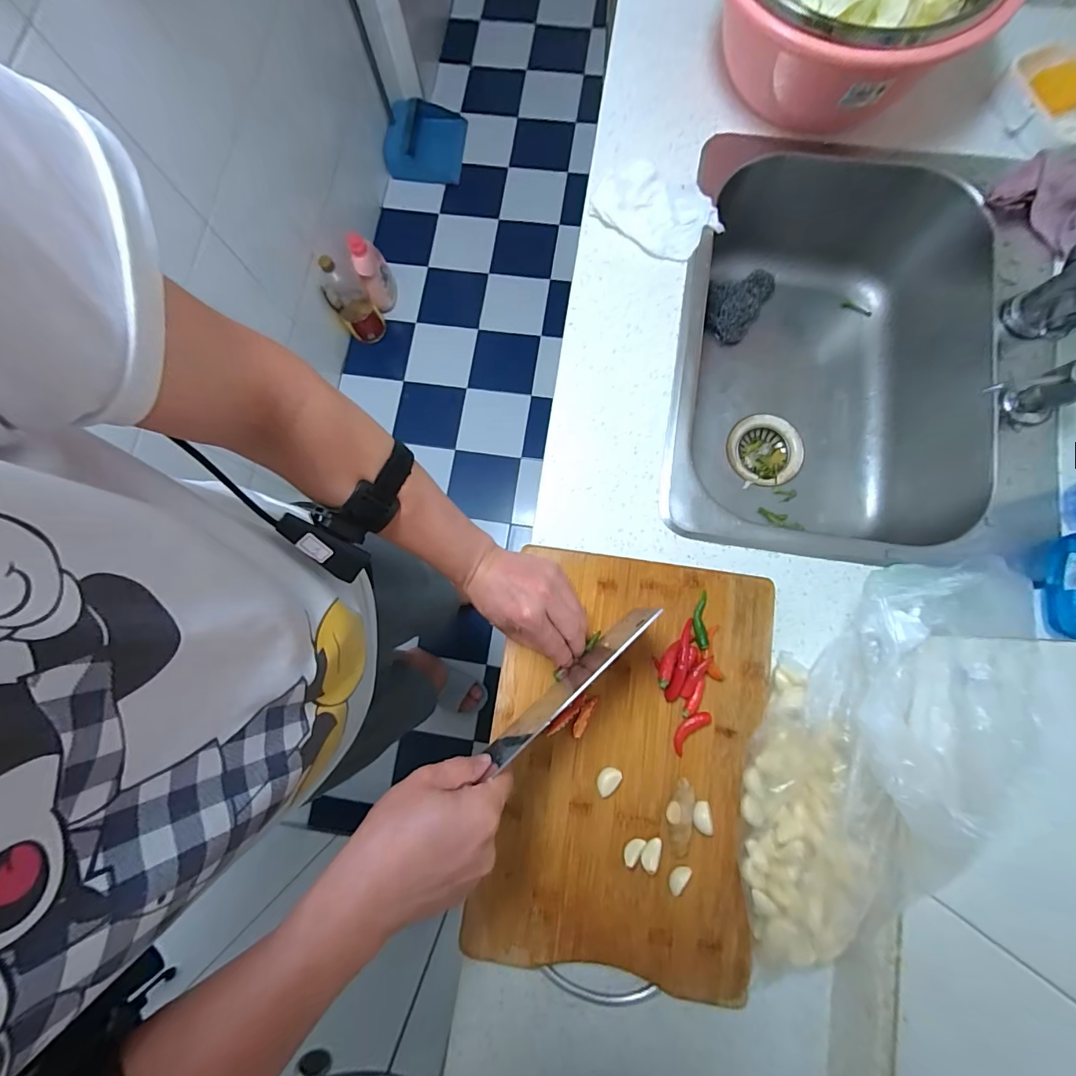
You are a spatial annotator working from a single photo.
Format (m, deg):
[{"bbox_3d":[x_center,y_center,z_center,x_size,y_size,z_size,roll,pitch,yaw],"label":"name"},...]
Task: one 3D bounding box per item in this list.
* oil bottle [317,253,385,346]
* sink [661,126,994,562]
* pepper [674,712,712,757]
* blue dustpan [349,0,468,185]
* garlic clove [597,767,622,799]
[{"bbox_3d":[-0.559,-0.710,1.343,0.109,0.310,0.100,0,79,1],"label":"oil bottle"},{"bbox_3d":[0.362,-0.213,0.597,0.383,0.187,0.516,9,81,3],"label":"sink"},{"bbox_3d":[0.144,0.184,0.429,0.020,0.008,0.048,40,96,8],"label":"pepper"},{"bbox_3d":[-0.403,-1.445,1.264,0.255,0.734,0.261,-1,79,1],"label":"blue dustpan"},{"bbox_3d":[0.065,0.227,0.420,0.028,0.011,0.019,-44,81,-7],"label":"garlic clove"}]

